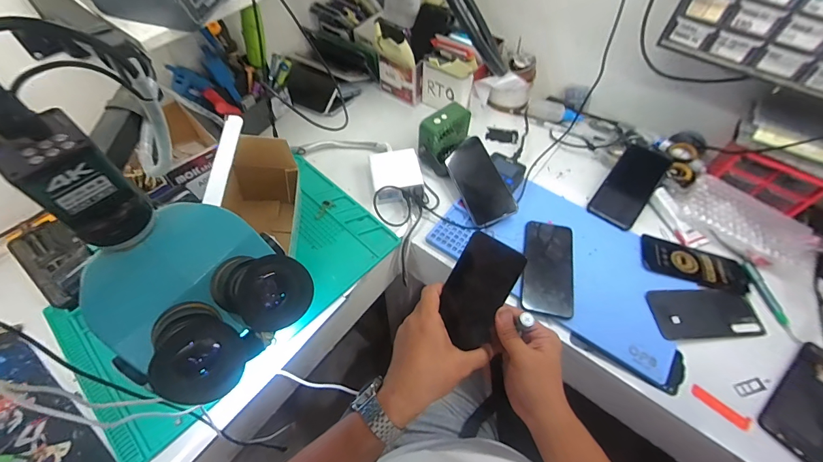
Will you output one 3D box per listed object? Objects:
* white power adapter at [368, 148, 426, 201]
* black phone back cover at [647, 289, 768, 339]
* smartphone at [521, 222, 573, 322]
[{"bbox_3d":[-0.027,-0.097,0.661,0.087,0.040,0.091,-11,57,-8],"label":"white power adapter"},{"bbox_3d":[0.435,0.122,0.540,0.159,0.016,0.069,0,63,-6],"label":"black phone back cover"},{"bbox_3d":[0.214,0.052,0.570,0.076,0.009,0.156,11,57,7],"label":"smartphone"}]

